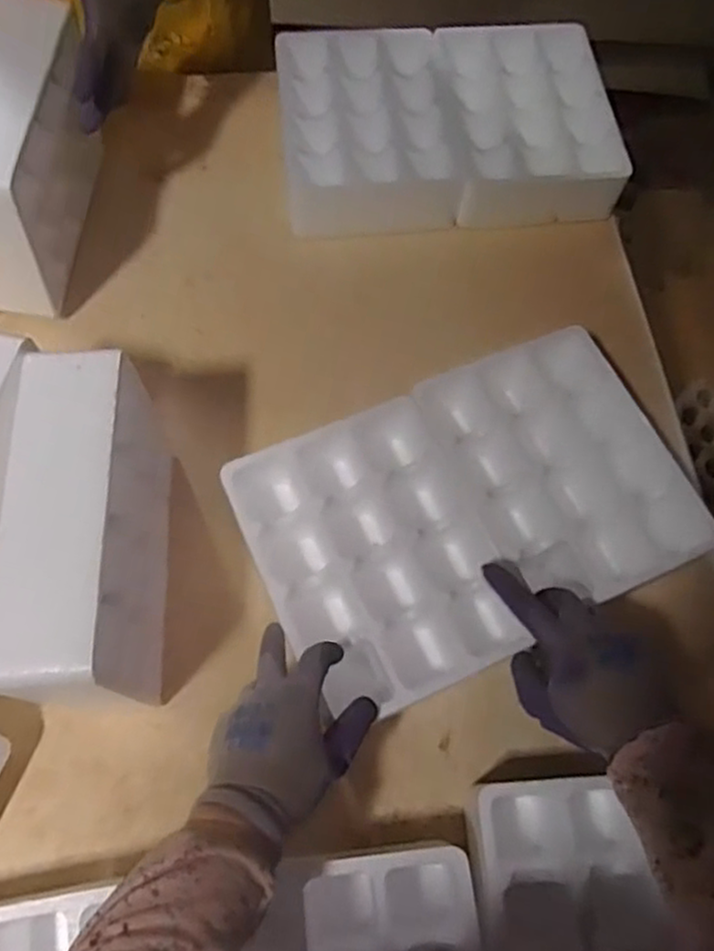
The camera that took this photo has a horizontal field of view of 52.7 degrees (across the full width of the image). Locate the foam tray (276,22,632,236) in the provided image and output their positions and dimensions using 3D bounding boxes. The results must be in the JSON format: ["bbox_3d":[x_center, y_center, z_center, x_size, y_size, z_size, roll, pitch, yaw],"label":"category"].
[{"bbox_3d":[0.011,-0.416,0.855,0.199,0.069,0.258,-6,68,-4],"label":"foam tray"}]

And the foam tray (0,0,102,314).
[{"bbox_3d":[-0.318,-0.301,0.702,0.072,0.189,0.238,9,68,2],"label":"foam tray"}]

